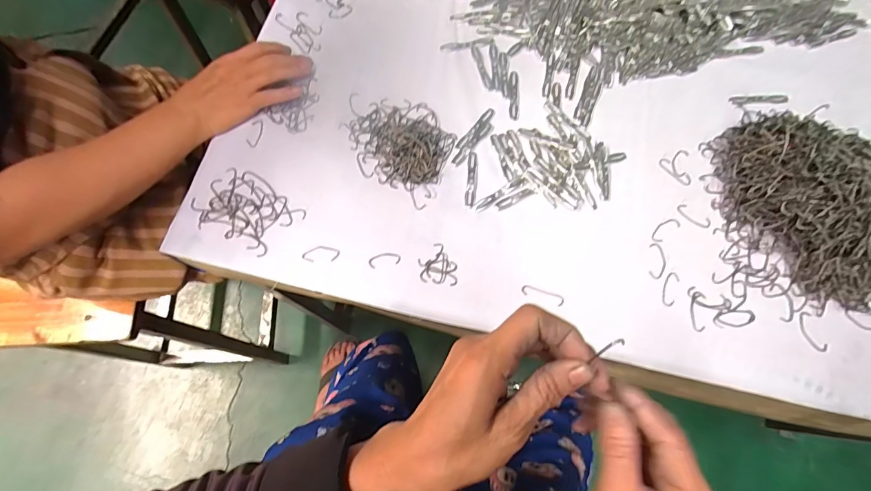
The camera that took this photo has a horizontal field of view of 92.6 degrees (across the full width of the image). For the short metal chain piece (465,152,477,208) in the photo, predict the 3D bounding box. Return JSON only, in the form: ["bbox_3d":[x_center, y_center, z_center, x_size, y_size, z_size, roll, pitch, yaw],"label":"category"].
[{"bbox_3d":[0.041,-0.076,0.472,0.011,0.004,0.067,6,71,3],"label":"short metal chain piece"}]

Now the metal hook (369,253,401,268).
[{"bbox_3d":[-0.054,0.014,0.442,0.034,0.004,0.015,-11,71,-3],"label":"metal hook"}]

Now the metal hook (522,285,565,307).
[{"bbox_3d":[0.111,0.051,0.428,0.044,0.004,0.012,18,72,7],"label":"metal hook"}]

